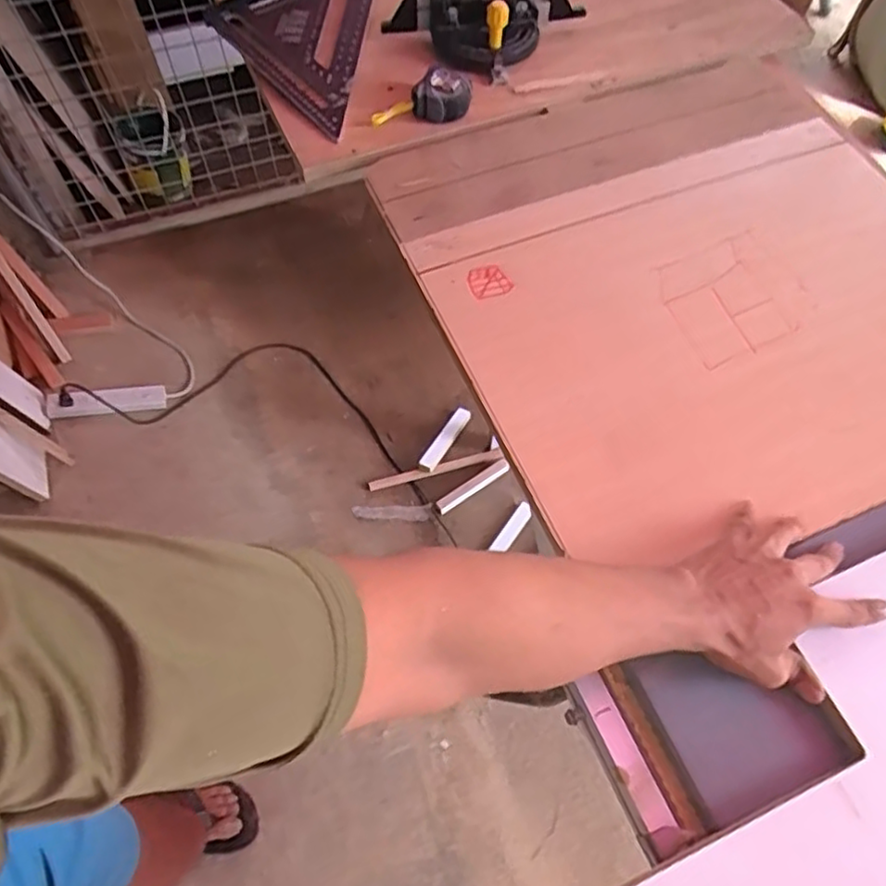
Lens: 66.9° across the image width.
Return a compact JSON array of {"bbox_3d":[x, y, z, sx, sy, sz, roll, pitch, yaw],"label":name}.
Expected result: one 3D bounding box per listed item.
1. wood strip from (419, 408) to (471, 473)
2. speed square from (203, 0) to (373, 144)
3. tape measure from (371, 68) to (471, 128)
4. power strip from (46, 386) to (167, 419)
[{"bbox_3d":[0.005,-0.009,1.564,0.036,0.018,0.180,30,65,14],"label":"wood strip"},{"bbox_3d":[-0.201,-0.554,0.888,0.196,0.022,0.372,6,60,2],"label":"speed square"},{"bbox_3d":[-0.026,-0.424,0.818,0.123,0.032,0.071,-2,60,-3],"label":"tape measure"},{"bbox_3d":[-0.721,-0.091,1.446,0.229,0.030,0.055,-9,60,-26],"label":"power strip"}]

